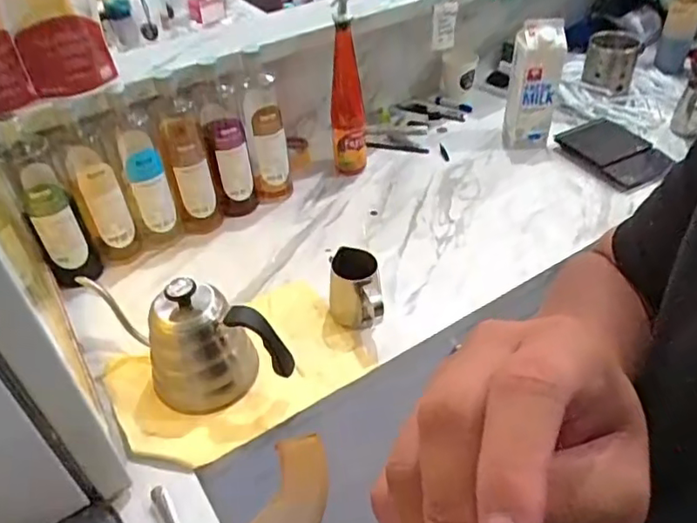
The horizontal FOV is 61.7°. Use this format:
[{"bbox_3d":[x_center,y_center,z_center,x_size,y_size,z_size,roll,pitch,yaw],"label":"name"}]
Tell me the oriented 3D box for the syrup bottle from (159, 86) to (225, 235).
[{"bbox_3d":[-0.243,-0.150,0.891,0.063,0.225,0.052,-17,44,-14],"label":"syrup bottle"}]

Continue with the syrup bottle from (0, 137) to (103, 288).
[{"bbox_3d":[-0.411,-0.059,0.813,0.065,0.221,0.056,-21,45,-18],"label":"syrup bottle"}]

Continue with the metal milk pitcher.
[{"bbox_3d":[0.008,0.044,0.769,0.062,0.103,0.083,-7,42,-4],"label":"metal milk pitcher"}]

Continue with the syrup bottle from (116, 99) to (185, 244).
[{"bbox_3d":[-0.297,-0.124,0.861,0.065,0.206,0.054,-17,44,-14],"label":"syrup bottle"}]

